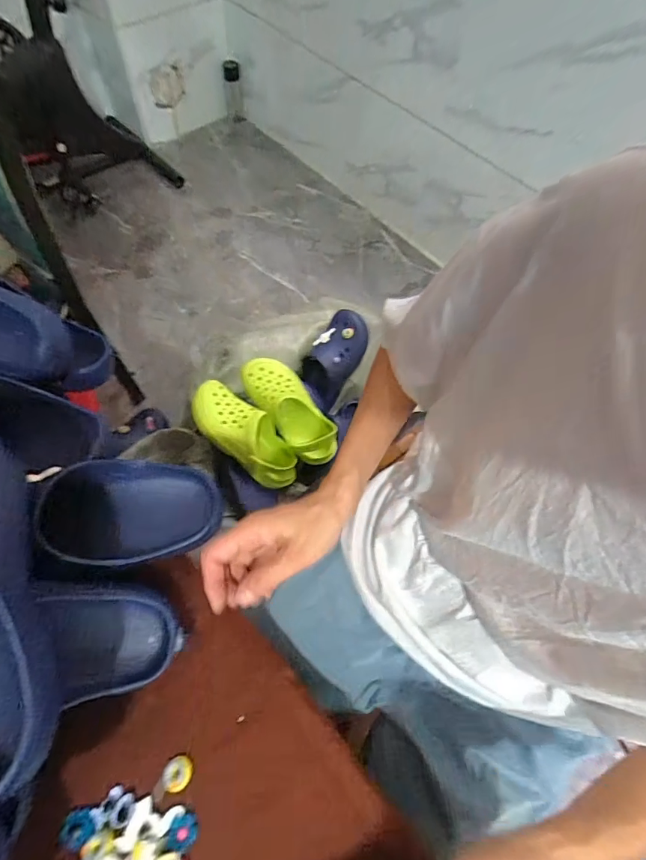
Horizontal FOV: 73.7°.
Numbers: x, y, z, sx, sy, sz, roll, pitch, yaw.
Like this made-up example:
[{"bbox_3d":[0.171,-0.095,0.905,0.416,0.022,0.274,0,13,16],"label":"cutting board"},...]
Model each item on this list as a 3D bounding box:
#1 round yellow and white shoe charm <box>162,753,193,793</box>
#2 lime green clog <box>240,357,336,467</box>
[{"bbox_3d":[-0.127,0.300,0.376,0.025,0.006,0.026,14,50,-18],"label":"round yellow and white shoe charm"},{"bbox_3d":[-0.075,-0.052,1.002,0.119,0.088,0.290,-32,70,-18],"label":"lime green clog"}]

